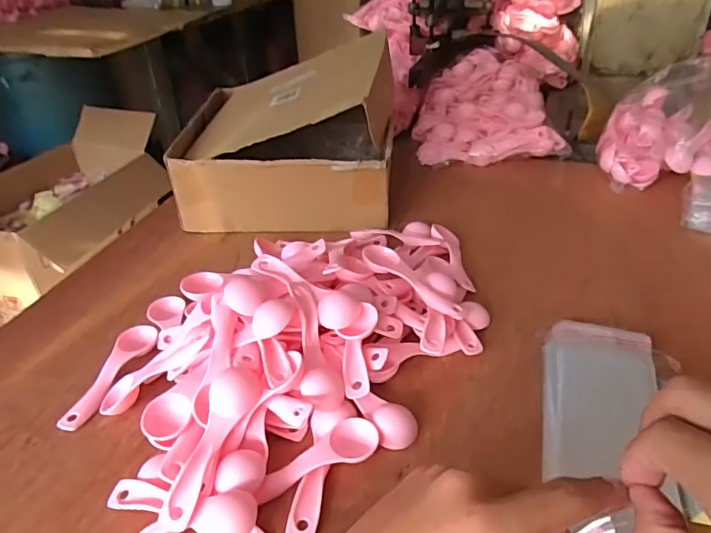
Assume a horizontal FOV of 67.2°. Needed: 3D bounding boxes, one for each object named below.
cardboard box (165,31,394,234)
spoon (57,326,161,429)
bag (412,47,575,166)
[{"bbox_3d":[-0.088,-0.171,0.735,0.270,0.157,0.264,0,35,5],"label":"cardboard box"},{"bbox_3d":[-0.213,0.095,0.470,0.034,0.017,0.111,6,36,13],"label":"spoon"},{"bbox_3d":[0.219,-0.276,0.911,0.229,0.082,0.331,1,36,6],"label":"bag"}]

